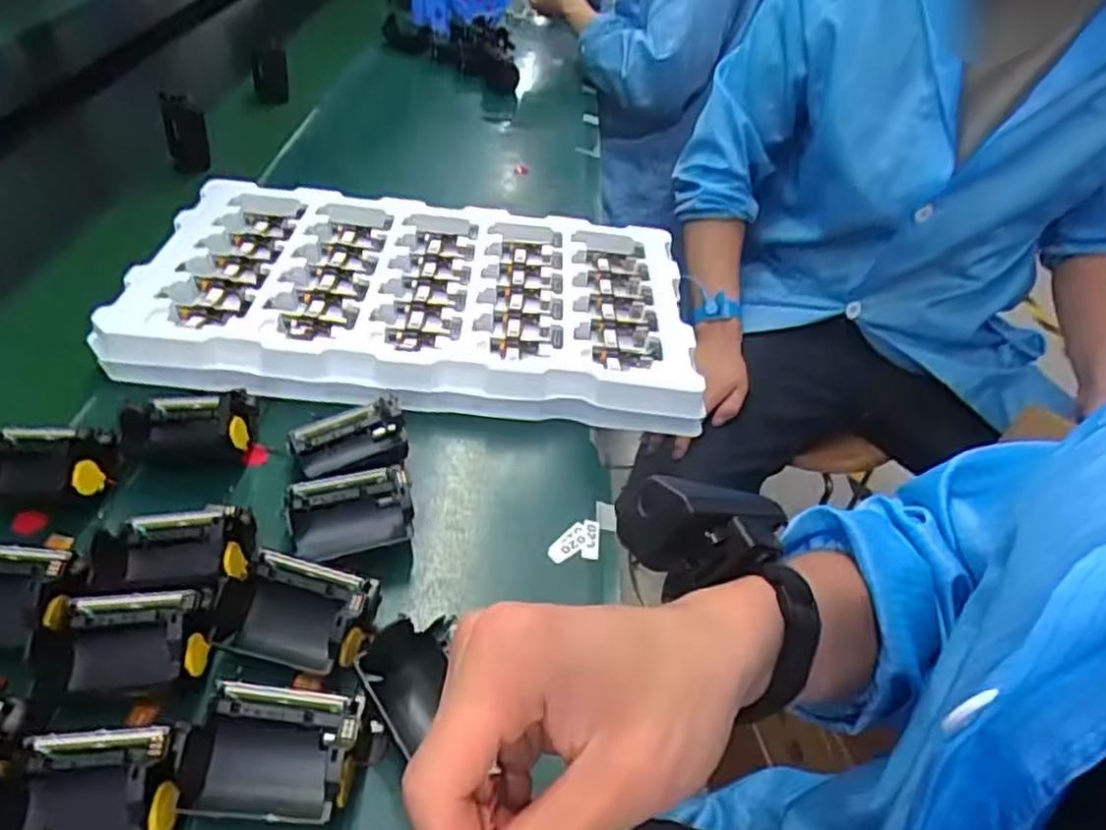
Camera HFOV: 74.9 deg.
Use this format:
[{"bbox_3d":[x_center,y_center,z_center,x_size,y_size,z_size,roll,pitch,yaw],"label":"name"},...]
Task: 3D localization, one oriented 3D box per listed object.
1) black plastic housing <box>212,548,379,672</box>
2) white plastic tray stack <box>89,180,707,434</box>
[{"bbox_3d":[-0.133,0.099,0.372,0.075,0.032,0.049,17,43,11],"label":"black plastic housing"},{"bbox_3d":[-0.105,-0.102,0.604,0.430,0.045,0.254,3,42,-4],"label":"white plastic tray stack"}]

